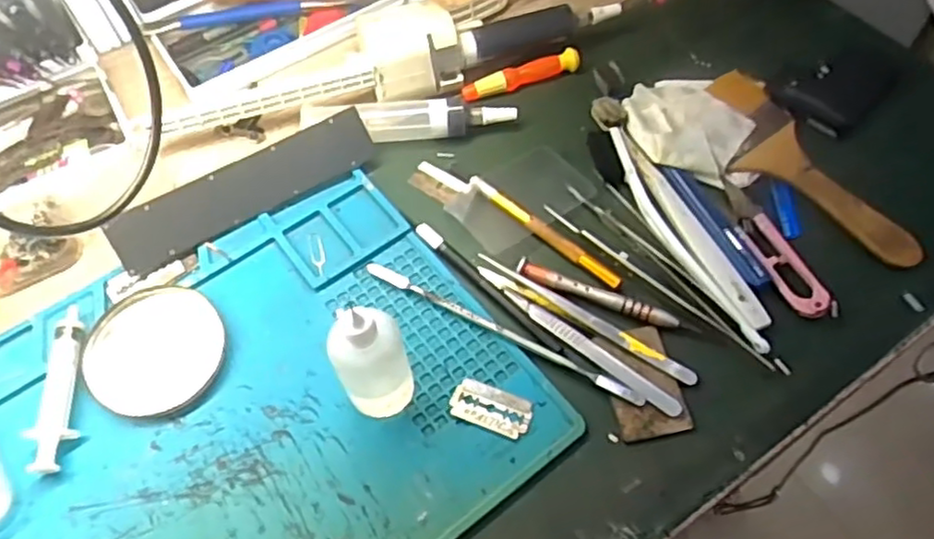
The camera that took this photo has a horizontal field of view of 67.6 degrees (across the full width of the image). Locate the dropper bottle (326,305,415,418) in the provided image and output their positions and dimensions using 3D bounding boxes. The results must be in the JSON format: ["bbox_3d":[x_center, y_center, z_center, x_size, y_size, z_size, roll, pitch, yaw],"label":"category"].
[{"bbox_3d":[-0.045,0.046,0.338,0.034,0.086,0.030,-20,61,-9],"label":"dropper bottle"}]

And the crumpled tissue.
[{"bbox_3d":[0.146,-0.094,0.455,0.067,0.013,0.097,-20,61,-9],"label":"crumpled tissue"}]

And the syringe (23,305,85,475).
[{"bbox_3d":[-0.221,0.062,0.378,0.020,0.013,0.093,-10,60,-4],"label":"syringe"}]

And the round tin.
[{"bbox_3d":[-0.174,0.044,0.390,0.075,0.007,0.076,-1,60,2],"label":"round tin"}]

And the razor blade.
[{"bbox_3d":[0.012,0.073,0.367,0.043,0.004,0.024,20,55,16],"label":"razor blade"}]

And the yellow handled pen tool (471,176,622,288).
[{"bbox_3d":[0.046,-0.025,0.424,0.115,0.005,0.010,39,68,21],"label":"yellow handled pen tool"}]

